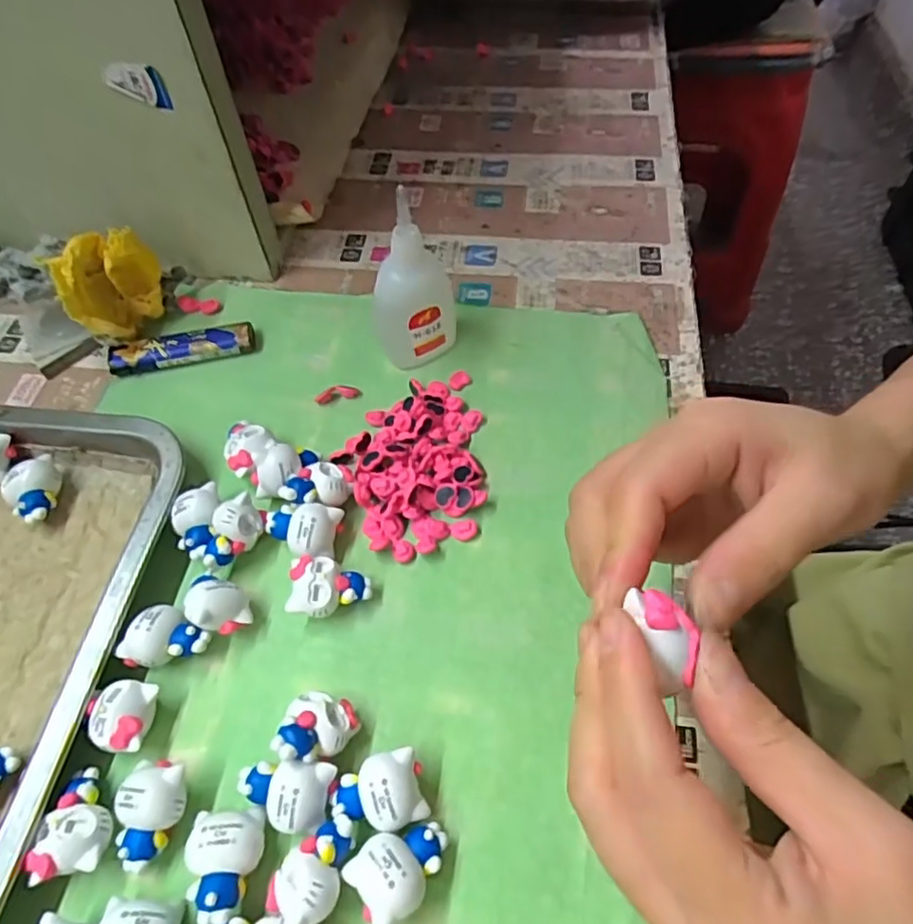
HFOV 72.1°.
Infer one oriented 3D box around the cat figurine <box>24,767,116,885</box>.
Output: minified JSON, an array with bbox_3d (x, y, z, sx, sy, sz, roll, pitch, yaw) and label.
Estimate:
[{"bbox_3d":[-0.135,0.131,0.227,0.023,0.019,0.035,5,57,6],"label":"cat figurine"}]

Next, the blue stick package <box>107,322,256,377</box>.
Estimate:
[{"bbox_3d":[-0.157,-0.065,0.360,0.080,0.010,0.019,-11,57,-4],"label":"blue stick package"}]

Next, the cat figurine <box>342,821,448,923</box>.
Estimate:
[{"bbox_3d":[-0.019,0.139,0.214,0.033,0.022,0.024,-30,60,-16],"label":"cat figurine"}]

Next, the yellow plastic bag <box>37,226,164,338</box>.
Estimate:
[{"bbox_3d":[-0.187,-0.092,0.343,0.023,0.064,0.052,24,61,17],"label":"yellow plastic bag"}]

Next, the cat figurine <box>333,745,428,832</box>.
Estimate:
[{"bbox_3d":[-0.028,0.120,0.227,0.033,0.021,0.024,-13,57,-6],"label":"cat figurine"}]

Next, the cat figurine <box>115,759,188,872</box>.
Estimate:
[{"bbox_3d":[-0.110,0.128,0.227,0.023,0.020,0.034,5,57,6],"label":"cat figurine"}]

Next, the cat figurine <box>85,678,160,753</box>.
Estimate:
[{"bbox_3d":[-0.130,0.100,0.247,0.024,0.018,0.025,6,58,7],"label":"cat figurine"}]

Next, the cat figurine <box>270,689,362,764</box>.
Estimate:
[{"bbox_3d":[-0.051,0.101,0.237,0.024,0.026,0.025,6,58,7],"label":"cat figurine"}]

